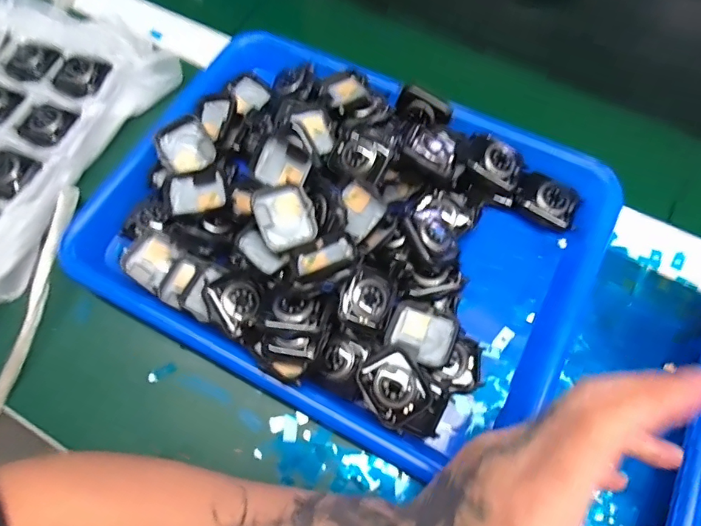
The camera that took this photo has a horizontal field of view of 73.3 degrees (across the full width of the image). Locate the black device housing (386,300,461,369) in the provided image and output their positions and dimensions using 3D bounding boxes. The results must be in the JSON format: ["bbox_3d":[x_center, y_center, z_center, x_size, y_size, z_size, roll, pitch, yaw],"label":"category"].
[{"bbox_3d":[0.046,0.046,0.305,0.041,0.011,0.037,20,68,11],"label":"black device housing"}]

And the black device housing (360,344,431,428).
[{"bbox_3d":[0.026,0.075,0.284,0.033,0.021,0.041,-32,71,-14],"label":"black device housing"}]

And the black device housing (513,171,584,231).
[{"bbox_3d":[0.144,-0.045,0.344,0.047,0.010,0.035,27,86,1],"label":"black device housing"}]

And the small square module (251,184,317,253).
[{"bbox_3d":[-0.044,-0.031,0.315,0.036,0.008,0.044,-20,87,-15],"label":"small square module"}]

